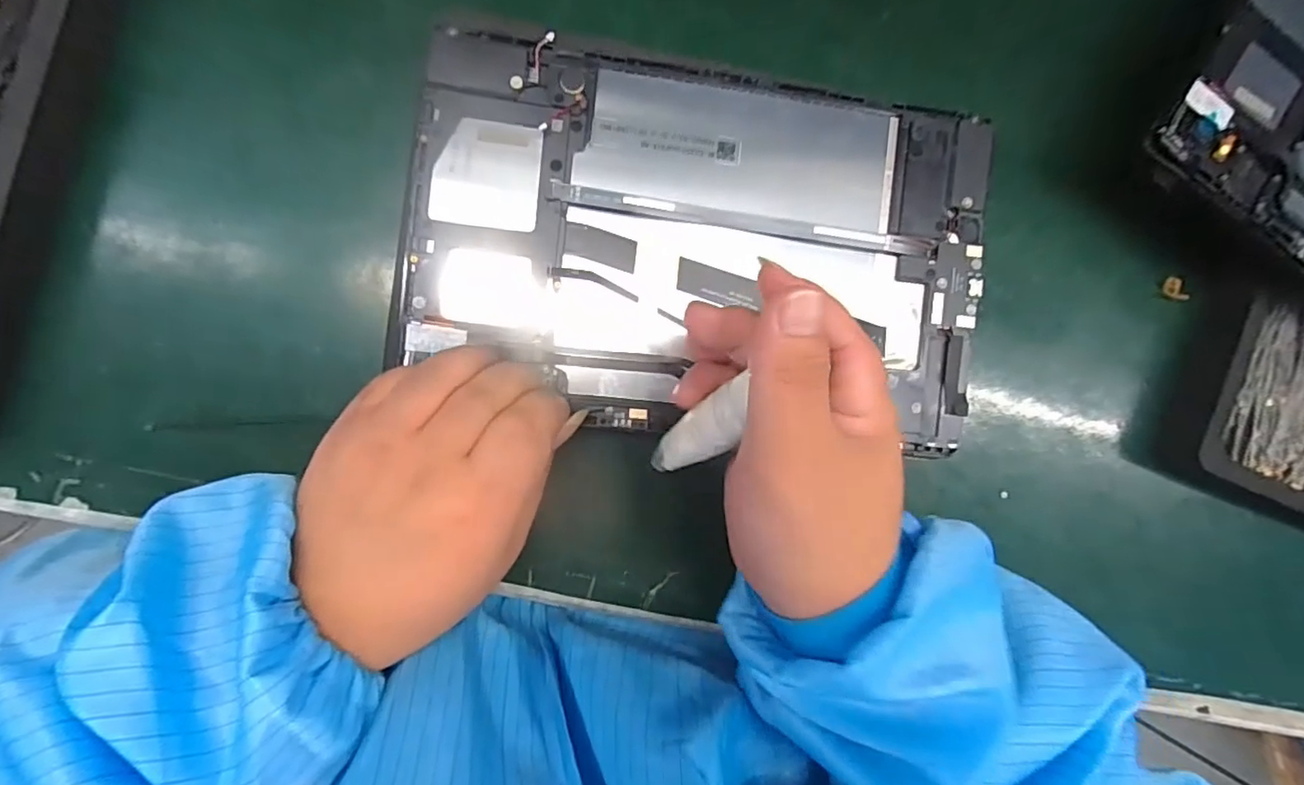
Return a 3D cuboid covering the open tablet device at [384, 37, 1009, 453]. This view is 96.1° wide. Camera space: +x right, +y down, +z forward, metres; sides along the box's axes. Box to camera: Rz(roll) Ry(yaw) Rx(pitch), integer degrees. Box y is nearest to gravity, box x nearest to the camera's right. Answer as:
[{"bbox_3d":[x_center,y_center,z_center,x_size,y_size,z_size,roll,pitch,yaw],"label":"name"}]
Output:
[{"bbox_3d":[0.024,-0.059,0.244,0.237,0.014,0.145,6,90,-9],"label":"open tablet device"}]

